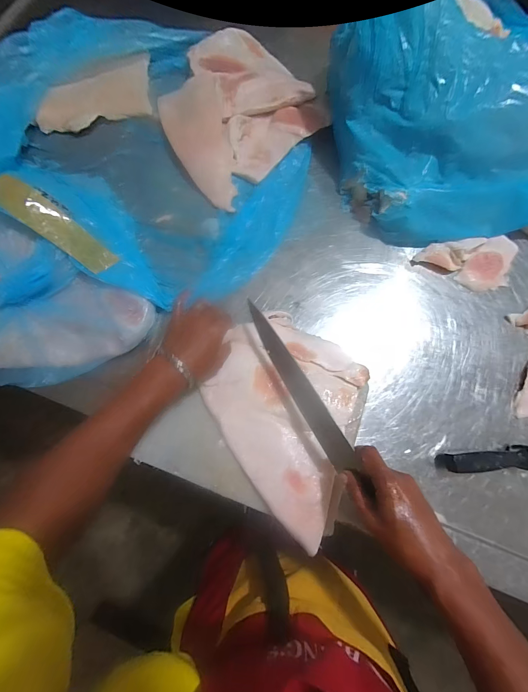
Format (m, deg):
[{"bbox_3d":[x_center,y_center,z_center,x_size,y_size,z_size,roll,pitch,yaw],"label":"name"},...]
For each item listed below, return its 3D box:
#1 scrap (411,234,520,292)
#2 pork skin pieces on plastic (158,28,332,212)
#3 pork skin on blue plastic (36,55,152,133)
[{"bbox_3d":[0.364,-0.148,0.532,0.172,0.027,0.092,-2,77,1],"label":"scrap"},{"bbox_3d":[-0.068,-0.486,0.601,0.306,0.051,0.357,-36,79,-7],"label":"pork skin pieces on plastic"},{"bbox_3d":[-0.347,-0.517,0.619,0.248,0.029,0.145,-19,78,-3],"label":"pork skin on blue plastic"}]

